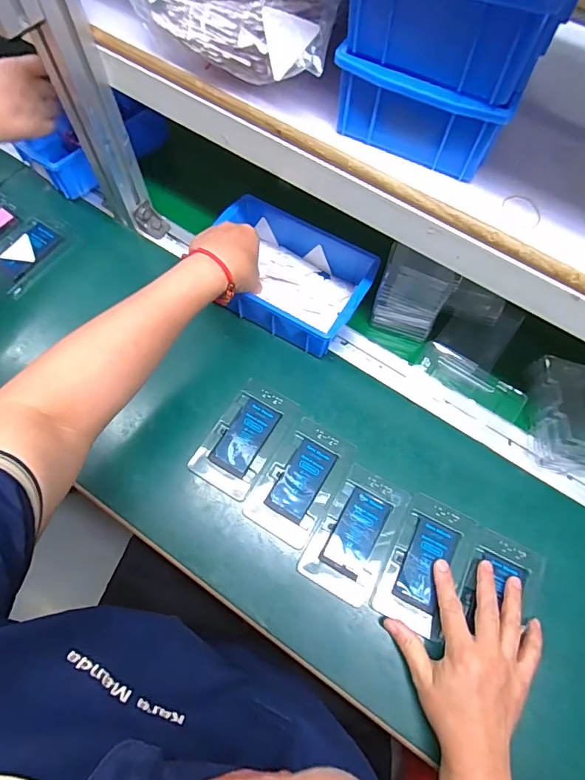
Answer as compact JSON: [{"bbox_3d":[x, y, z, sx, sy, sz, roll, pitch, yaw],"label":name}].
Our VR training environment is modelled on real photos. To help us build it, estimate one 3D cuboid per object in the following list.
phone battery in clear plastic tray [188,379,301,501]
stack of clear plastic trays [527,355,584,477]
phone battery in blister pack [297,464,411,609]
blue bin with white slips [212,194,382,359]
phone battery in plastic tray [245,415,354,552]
[{"bbox_3d":[-0.053,0.054,0.500,0.073,0.006,0.126,30,69,10],"label":"phone battery in clear plastic tray"},{"bbox_3d":[0.317,0.025,0.507,0.080,0.047,0.139,4,69,1],"label":"stack of clear plastic trays"},{"bbox_3d":[0.068,0.151,0.464,0.075,0.008,0.127,28,68,9],"label":"phone battery in blister pack"},{"bbox_3d":[-0.006,-0.147,0.546,0.197,0.071,0.145,29,74,9],"label":"blue bin with white slips"},{"bbox_3d":[0.011,0.099,0.480,0.075,0.004,0.128,30,69,10],"label":"phone battery in plastic tray"}]

